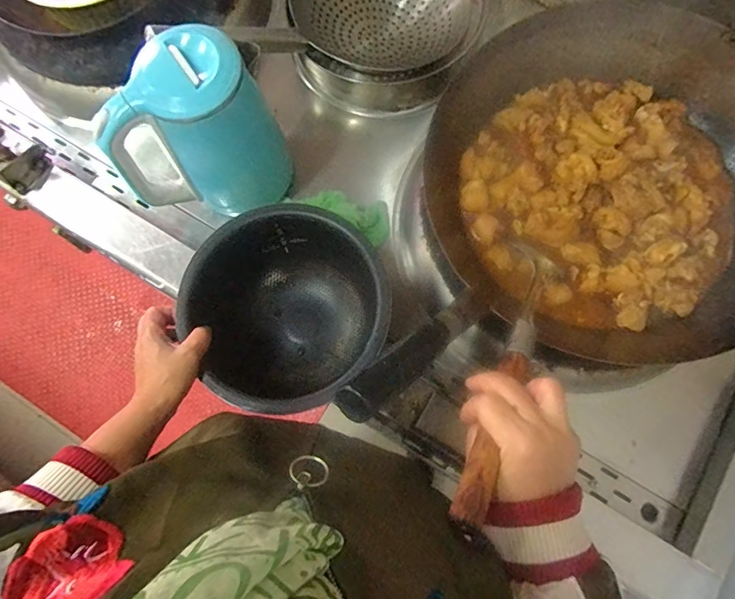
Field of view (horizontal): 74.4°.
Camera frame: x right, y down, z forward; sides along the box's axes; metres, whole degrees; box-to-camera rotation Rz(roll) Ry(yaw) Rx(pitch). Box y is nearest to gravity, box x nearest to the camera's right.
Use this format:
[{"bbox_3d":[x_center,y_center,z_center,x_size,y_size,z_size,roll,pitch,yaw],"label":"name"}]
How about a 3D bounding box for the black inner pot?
[{"bbox_3d":[-0.096,0.008,0.582,0.220,0.140,0.185,-33,77,-7],"label":"black inner pot"}]

